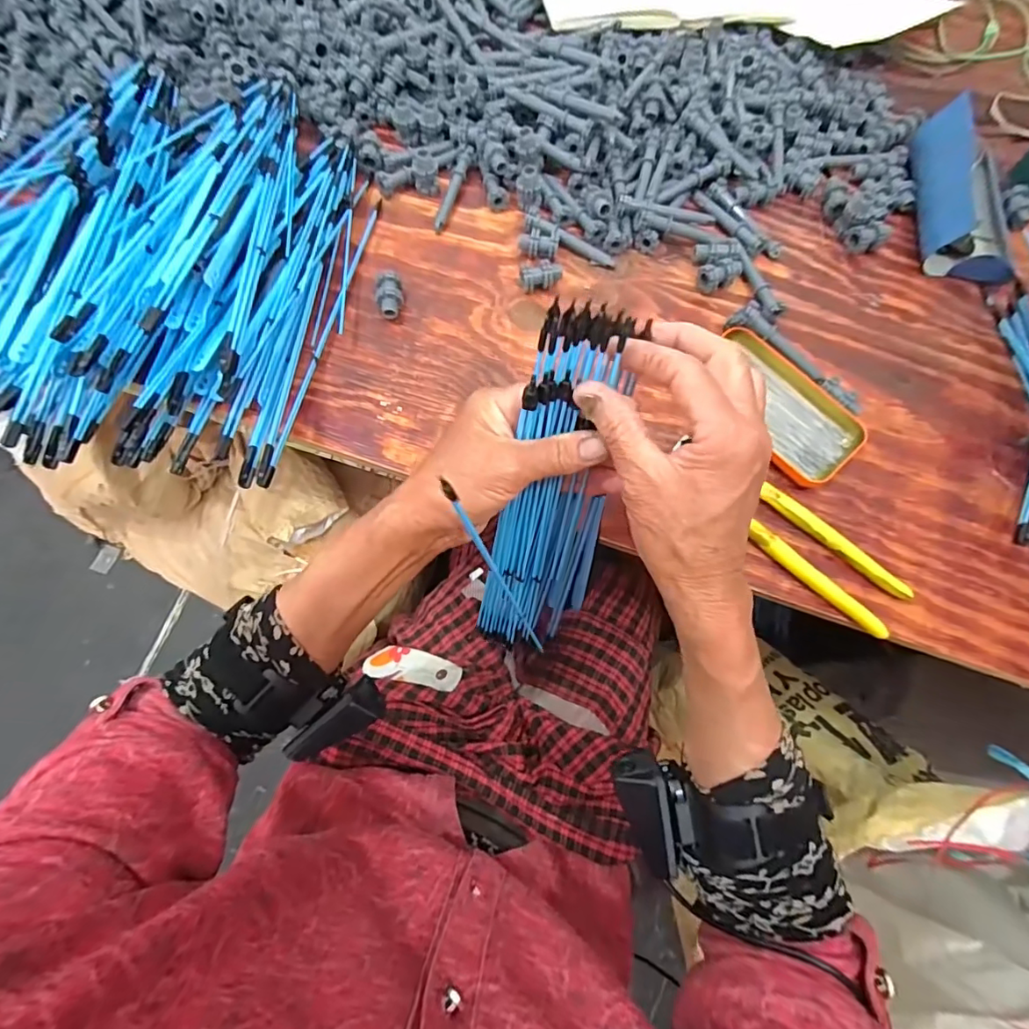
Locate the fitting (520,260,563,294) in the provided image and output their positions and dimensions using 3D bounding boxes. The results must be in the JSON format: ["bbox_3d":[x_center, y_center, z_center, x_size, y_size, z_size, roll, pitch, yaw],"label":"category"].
[{"bbox_3d":[0.024,-0.213,0.470,0.036,0.017,0.020,-2,71,-2],"label":"fitting"}]

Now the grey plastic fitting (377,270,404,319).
[{"bbox_3d":[-0.109,-0.193,0.465,0.021,0.024,0.039,-3,71,-3],"label":"grey plastic fitting"}]

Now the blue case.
[{"bbox_3d":[0.438,-0.307,0.496,0.094,0.053,0.164,9,71,1],"label":"blue case"}]

